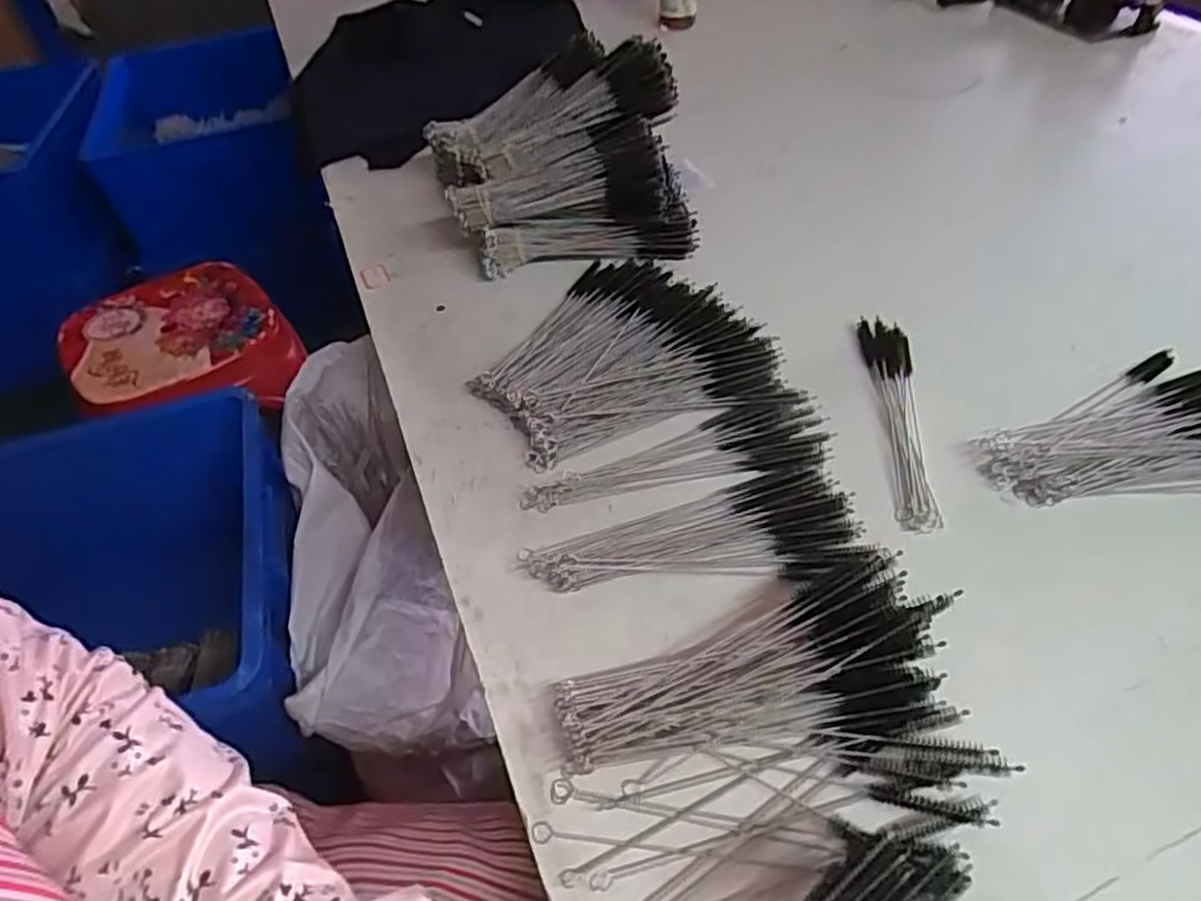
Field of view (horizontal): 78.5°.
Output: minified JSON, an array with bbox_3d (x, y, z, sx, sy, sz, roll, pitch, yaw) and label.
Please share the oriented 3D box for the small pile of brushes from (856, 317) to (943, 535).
[{"bbox_3d":[0.221,-0.028,0.541,0.033,0.014,0.205,1,48,7],"label":"small pile of brushes"}]

